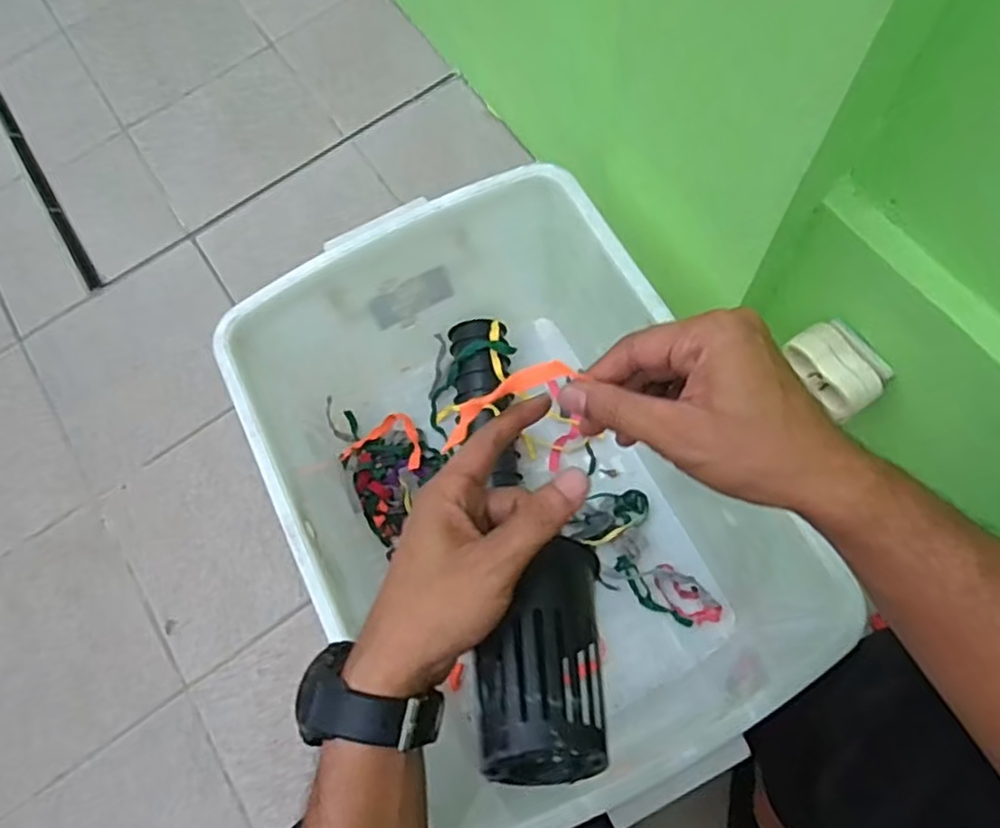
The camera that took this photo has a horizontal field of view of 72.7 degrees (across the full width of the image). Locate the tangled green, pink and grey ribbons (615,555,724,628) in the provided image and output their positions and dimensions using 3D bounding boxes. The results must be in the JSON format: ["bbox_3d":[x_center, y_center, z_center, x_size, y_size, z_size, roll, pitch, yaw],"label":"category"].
[{"bbox_3d":[0.200,0.213,0.817,0.131,0.015,0.054,31,76,14],"label":"tangled green, pink and grey ribbons"}]

